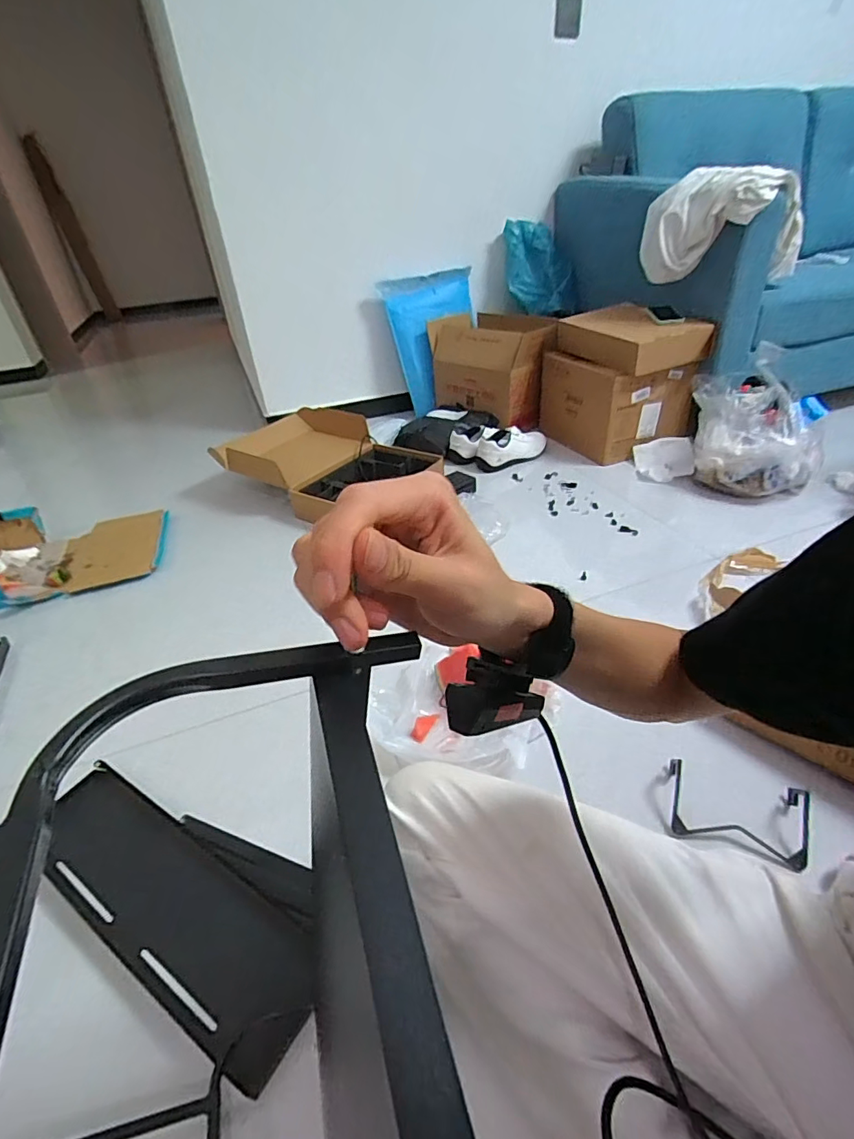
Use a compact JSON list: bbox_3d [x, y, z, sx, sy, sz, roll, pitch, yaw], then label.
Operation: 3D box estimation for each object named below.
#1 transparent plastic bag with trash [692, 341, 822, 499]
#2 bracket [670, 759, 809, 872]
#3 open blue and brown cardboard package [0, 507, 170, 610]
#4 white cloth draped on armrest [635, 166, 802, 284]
[{"bbox_3d":[0.834,-0.360,1.317,0.256,0.263,0.252,-7,35,-2],"label":"transparent plastic bag with trash"},{"bbox_3d":[0.393,0.305,0.656,0.150,0.053,0.100,7,37,17],"label":"bracket"},{"bbox_3d":[-0.921,-0.052,1.265,0.505,0.127,0.374,-12,36,-9],"label":"open blue and brown cardboard package"},{"bbox_3d":[0.749,-0.880,1.322,0.384,0.234,0.285,15,40,26],"label":"white cloth draped on armrest"}]

